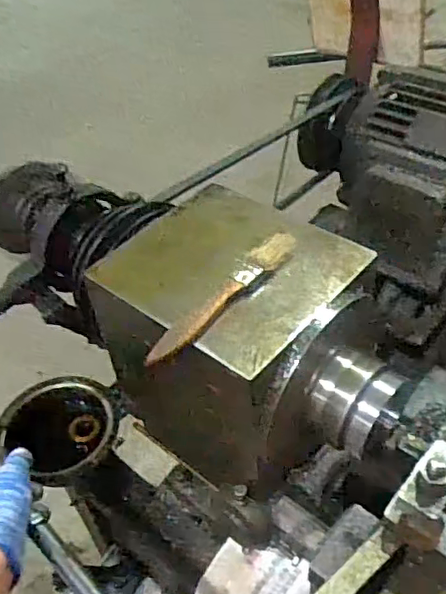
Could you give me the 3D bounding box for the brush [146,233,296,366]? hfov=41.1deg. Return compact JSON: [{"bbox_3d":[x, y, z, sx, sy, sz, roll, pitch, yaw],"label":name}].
[{"bbox_3d":[0.000,-0.001,0.423,0.022,0.015,0.150,30,54,32],"label":"brush"}]

